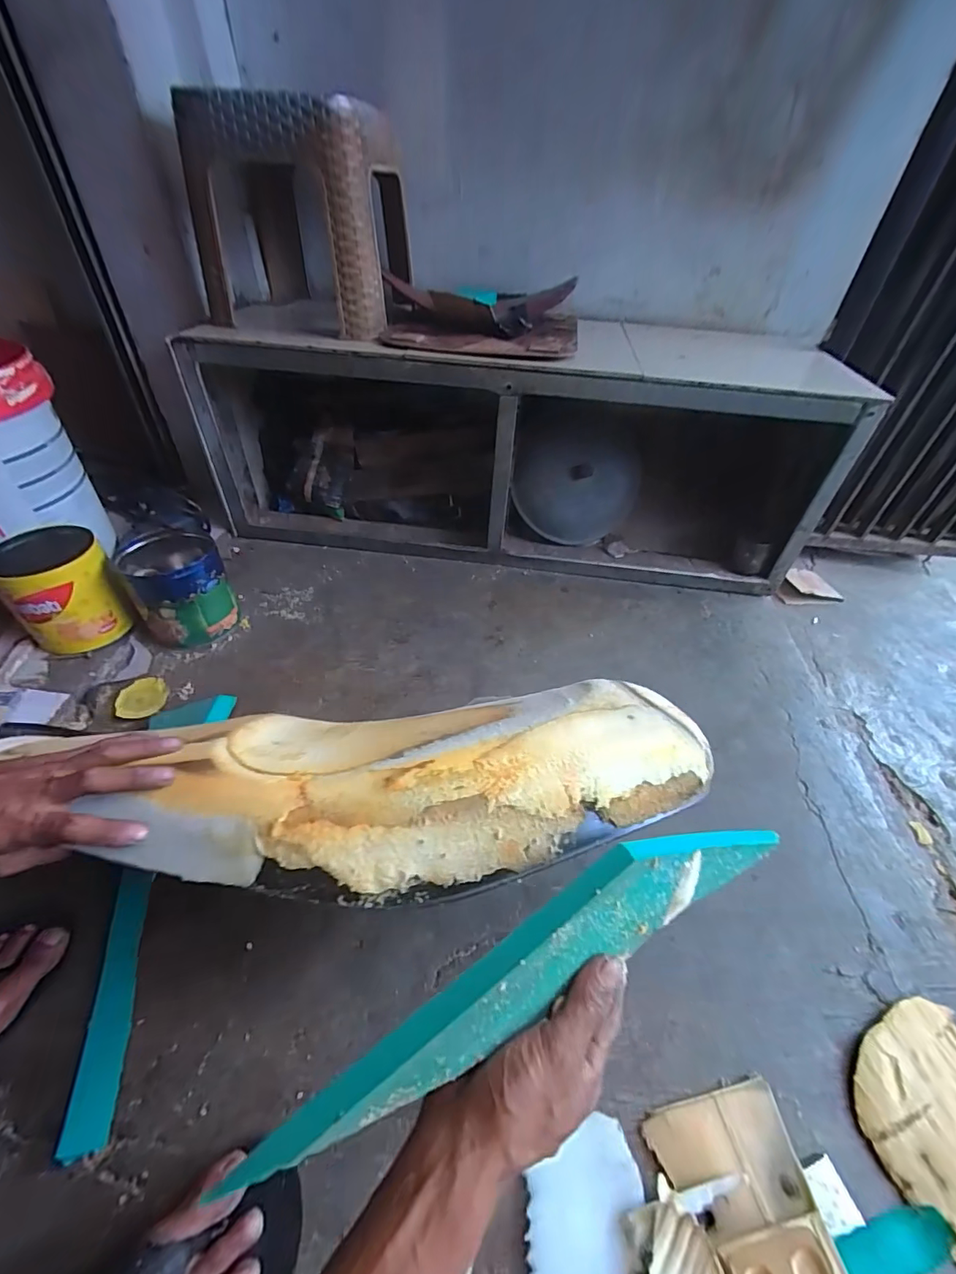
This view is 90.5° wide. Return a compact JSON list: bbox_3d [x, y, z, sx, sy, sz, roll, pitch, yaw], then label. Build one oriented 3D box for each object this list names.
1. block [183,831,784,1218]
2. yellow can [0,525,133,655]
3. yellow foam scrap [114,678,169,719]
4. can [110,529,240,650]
[{"bbox_3d":[0.054,0.194,0.303,0.386,0.071,0.017,-13,15,-25],"label":"block"},{"bbox_3d":[-0.685,-0.072,0.790,0.144,0.169,0.146,-28,52,-29],"label":"yellow can"},{"bbox_3d":[-0.528,0.096,0.744,0.071,0.017,0.065,-10,45,-15],"label":"yellow foam scrap"},{"bbox_3d":[-0.522,-0.081,0.831,0.153,0.141,0.157,-26,52,-29],"label":"can"}]

